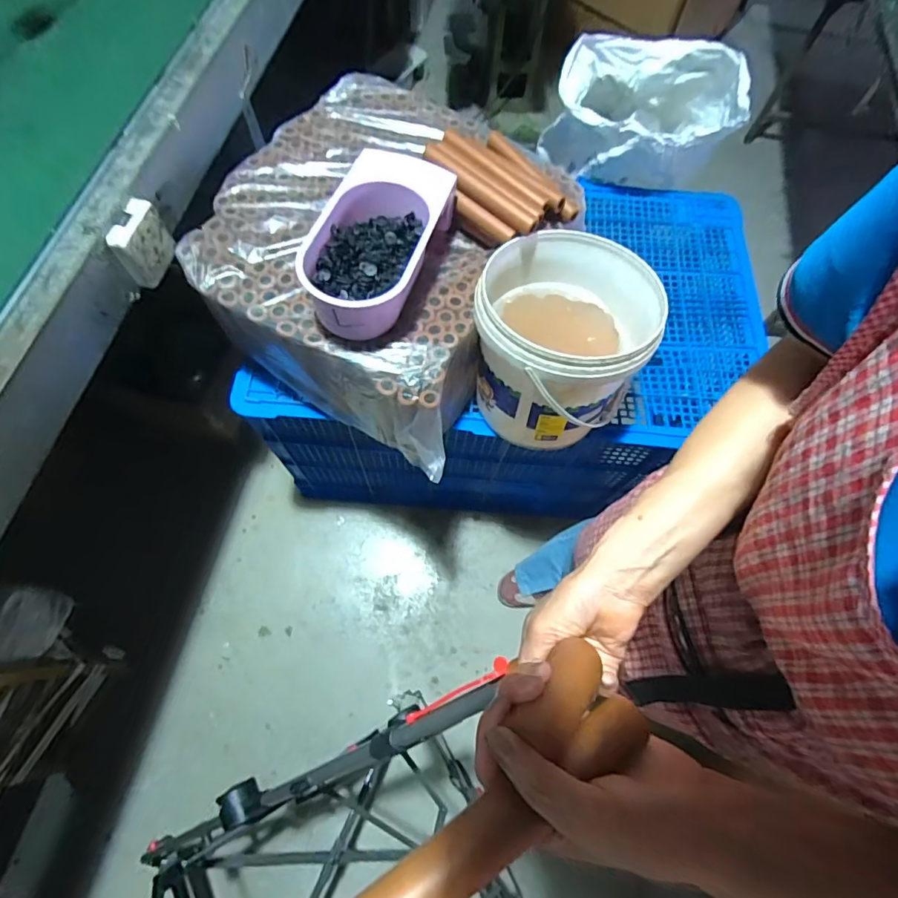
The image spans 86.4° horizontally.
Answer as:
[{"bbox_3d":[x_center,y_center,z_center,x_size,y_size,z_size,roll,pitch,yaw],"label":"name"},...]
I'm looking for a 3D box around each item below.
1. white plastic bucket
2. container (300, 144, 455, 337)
[{"bbox_3d":[0.167,-0.176,0.755,0.252,0.228,0.276,17,68,4],"label":"white plastic bucket"},{"bbox_3d":[-0.103,-0.292,0.666,0.161,0.088,0.305,17,68,4],"label":"container"}]

